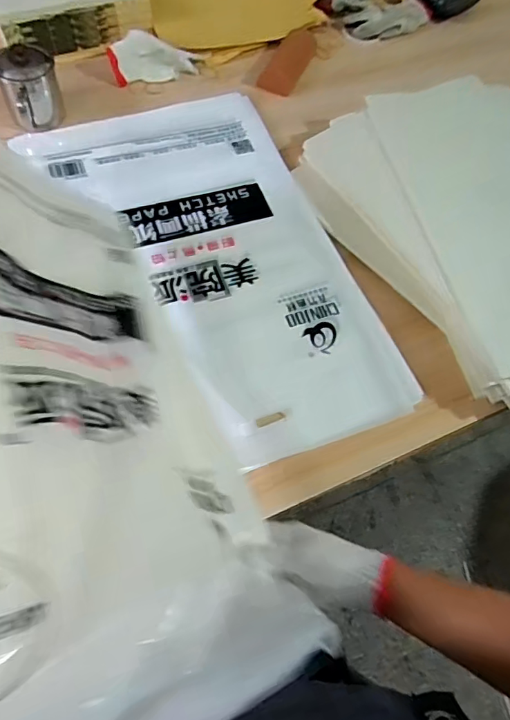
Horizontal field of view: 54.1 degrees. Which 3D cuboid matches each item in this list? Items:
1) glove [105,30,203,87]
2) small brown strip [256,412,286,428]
[{"bbox_3d":[-0.170,-0.545,0.886,0.173,0.065,0.055,-20,68,-14],"label":"glove"},{"bbox_3d":[0.020,0.077,0.639,0.040,0.006,0.012,-19,66,-12],"label":"small brown strip"}]

